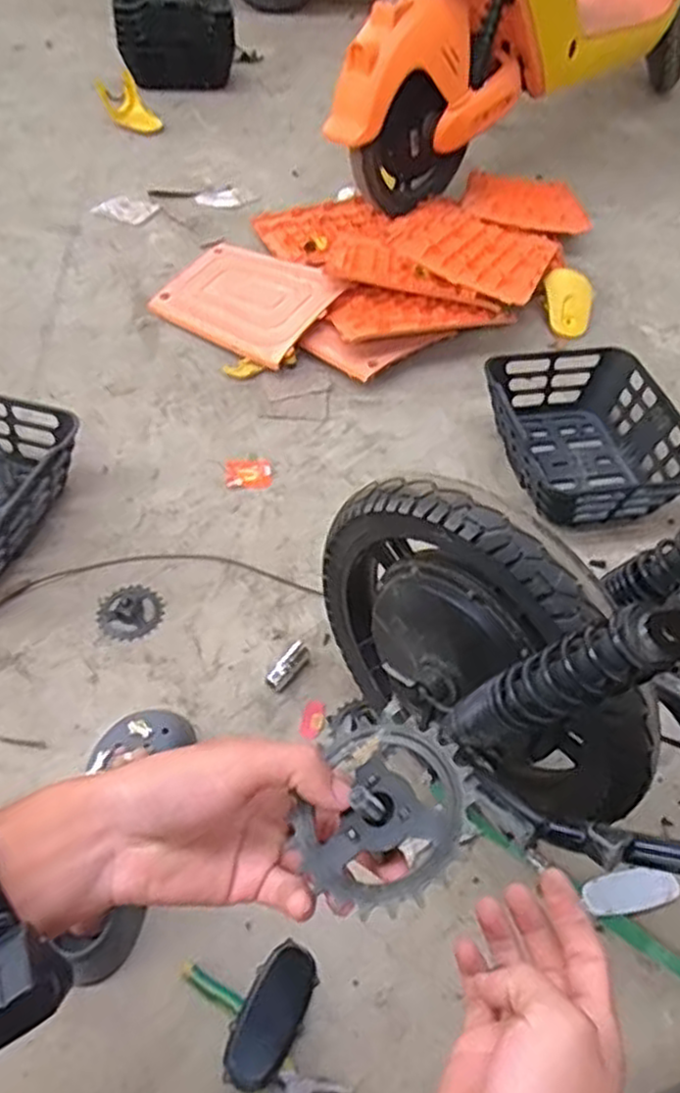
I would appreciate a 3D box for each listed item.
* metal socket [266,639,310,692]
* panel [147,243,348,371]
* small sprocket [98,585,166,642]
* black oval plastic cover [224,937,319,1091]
[{"bbox_3d":[-0.065,0.155,0.954,0.025,0.028,0.076,29,56,19],"label":"metal socket"},{"bbox_3d":[-0.176,-0.475,1.422,0.320,0.023,0.242,27,66,21],"label":"panel"},{"bbox_3d":[-0.282,0.088,1.011,0.086,0.006,0.089,1,52,-1],"label":"small sprocket"},{"bbox_3d":[-0.063,0.442,0.709,0.056,0.019,0.125,20,42,14],"label":"black oval plastic cover"}]

